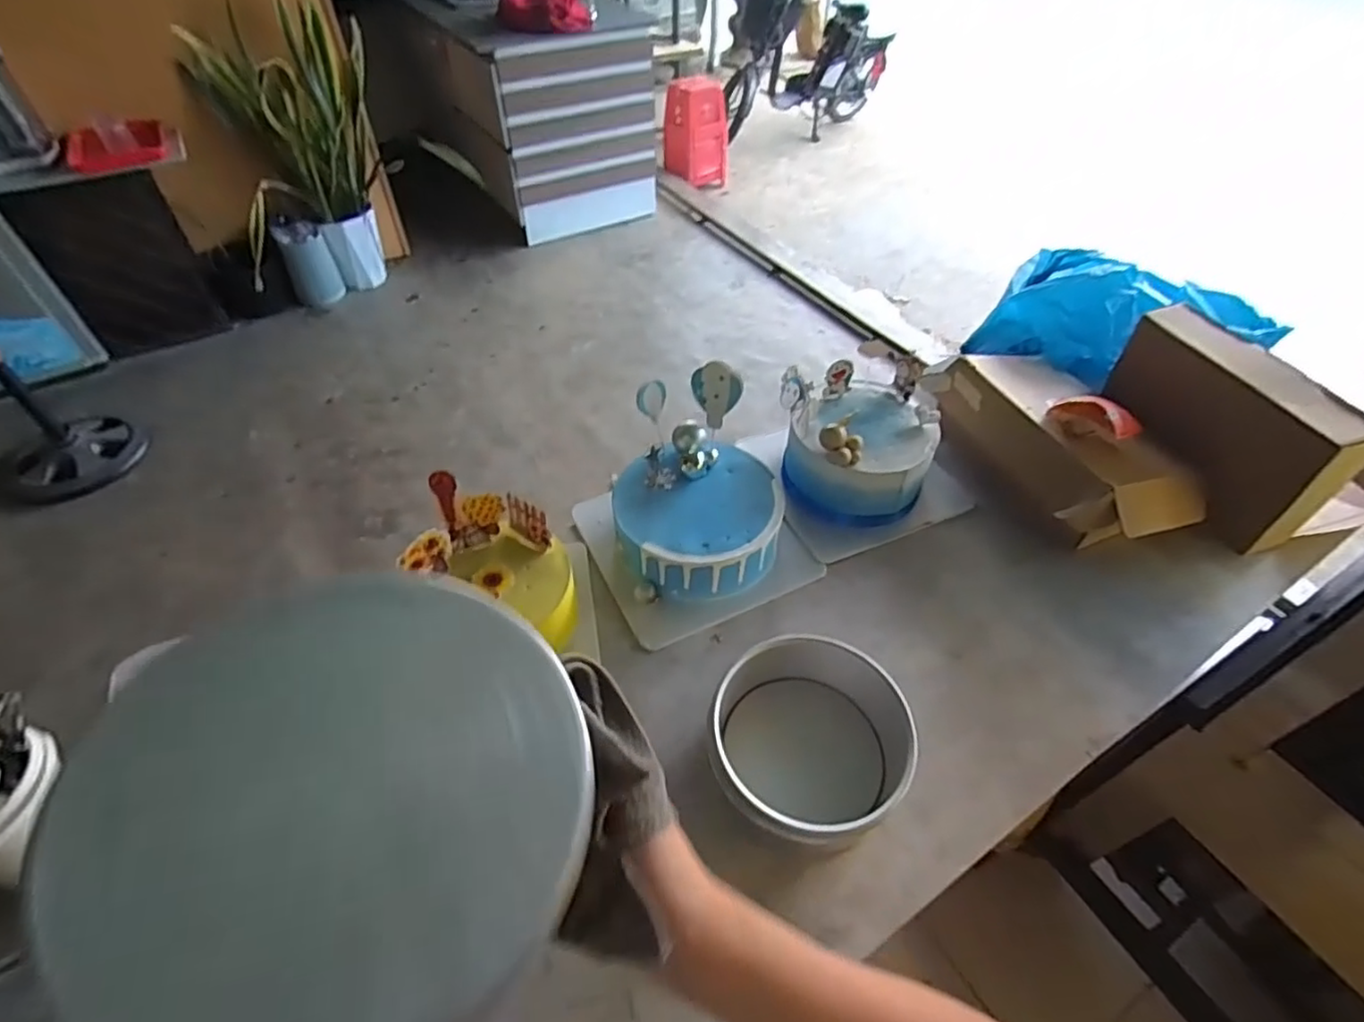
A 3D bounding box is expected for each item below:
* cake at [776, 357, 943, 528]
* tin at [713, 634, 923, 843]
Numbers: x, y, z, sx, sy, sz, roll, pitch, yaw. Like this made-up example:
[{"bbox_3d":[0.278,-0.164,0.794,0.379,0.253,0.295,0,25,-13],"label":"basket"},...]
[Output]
[{"bbox_3d":[0.245,-0.090,0.908,0.199,0.161,0.182,-7,49,-7],"label":"cake"},{"bbox_3d":[0.116,0.229,0.642,0.186,0.093,0.188,0,48,0],"label":"tin"}]

